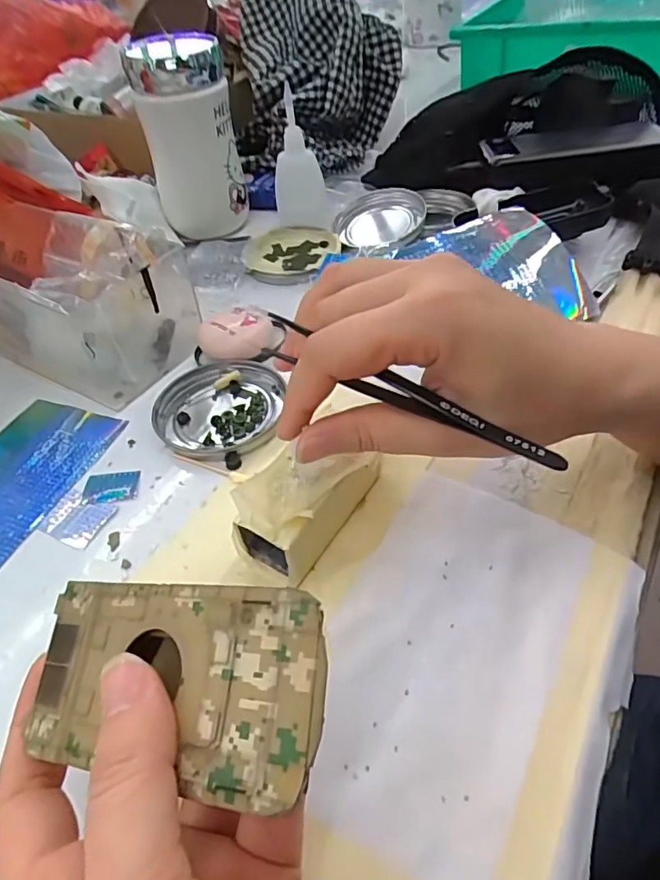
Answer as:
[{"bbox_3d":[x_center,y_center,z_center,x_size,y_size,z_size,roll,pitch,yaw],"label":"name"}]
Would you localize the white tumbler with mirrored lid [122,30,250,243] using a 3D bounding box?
[{"bbox_3d":[-0.118,-0.253,0.461,0.074,0.138,0.084,-16,47,-9],"label":"white tumbler with mirrored lid"}]

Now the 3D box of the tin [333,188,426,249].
[{"bbox_3d":[0.041,-0.184,0.457,0.077,0.021,0.079,-3,46,4],"label":"tin"}]

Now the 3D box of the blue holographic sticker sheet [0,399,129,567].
[{"bbox_3d":[-0.180,0.022,0.303,0.080,0.004,0.123,12,49,17],"label":"blue holographic sticker sheet"}]

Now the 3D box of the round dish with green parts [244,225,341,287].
[{"bbox_3d":[-0.031,-0.154,0.452,0.075,0.012,0.079,-3,46,4],"label":"round dish with green parts"}]

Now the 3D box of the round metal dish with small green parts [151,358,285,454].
[{"bbox_3d":[-0.069,-0.022,0.329,0.075,0.007,0.079,-3,46,4],"label":"round metal dish with small green parts"}]

